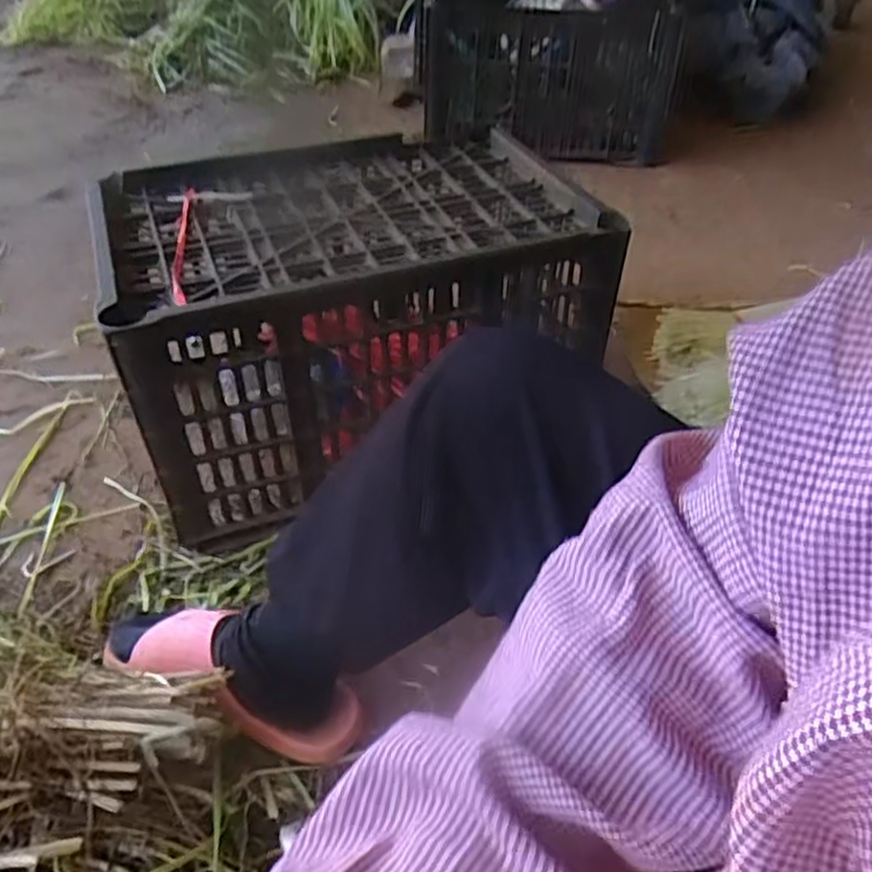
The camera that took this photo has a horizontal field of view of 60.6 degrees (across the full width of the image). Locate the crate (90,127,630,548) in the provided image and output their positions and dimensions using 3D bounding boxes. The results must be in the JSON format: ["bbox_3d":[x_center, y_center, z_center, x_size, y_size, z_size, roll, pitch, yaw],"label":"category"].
[{"bbox_3d":[-0.096,-0.149,0.845,0.473,0.250,0.324,-15,44,-17],"label":"crate"}]

